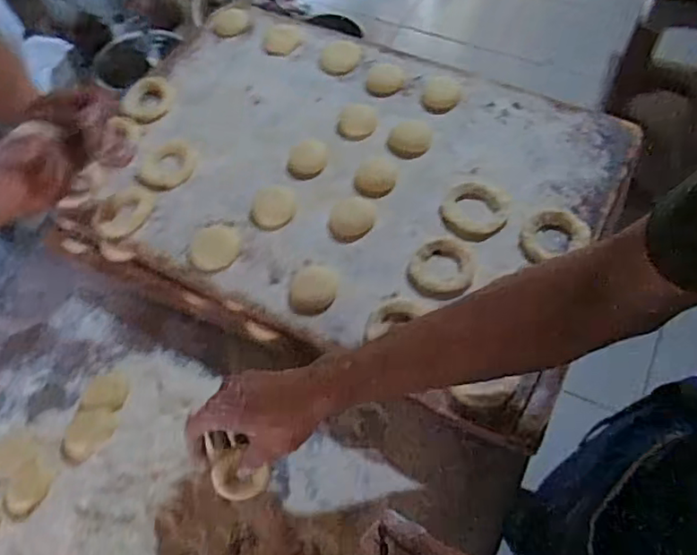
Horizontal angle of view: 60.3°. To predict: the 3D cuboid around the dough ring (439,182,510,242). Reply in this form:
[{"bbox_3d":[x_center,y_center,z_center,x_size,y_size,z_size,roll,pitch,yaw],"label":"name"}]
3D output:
[{"bbox_3d":[0.135,-0.073,0.642,0.070,0.014,0.077,-1,60,2],"label":"dough ring"}]

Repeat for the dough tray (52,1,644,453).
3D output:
[{"bbox_3d":[-0.009,-0.125,0.690,0.576,0.034,0.421,24,64,15],"label":"dough tray"}]

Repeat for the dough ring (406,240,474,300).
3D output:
[{"bbox_3d":[0.093,-0.008,0.607,0.064,0.012,0.069,-1,60,2],"label":"dough ring"}]

